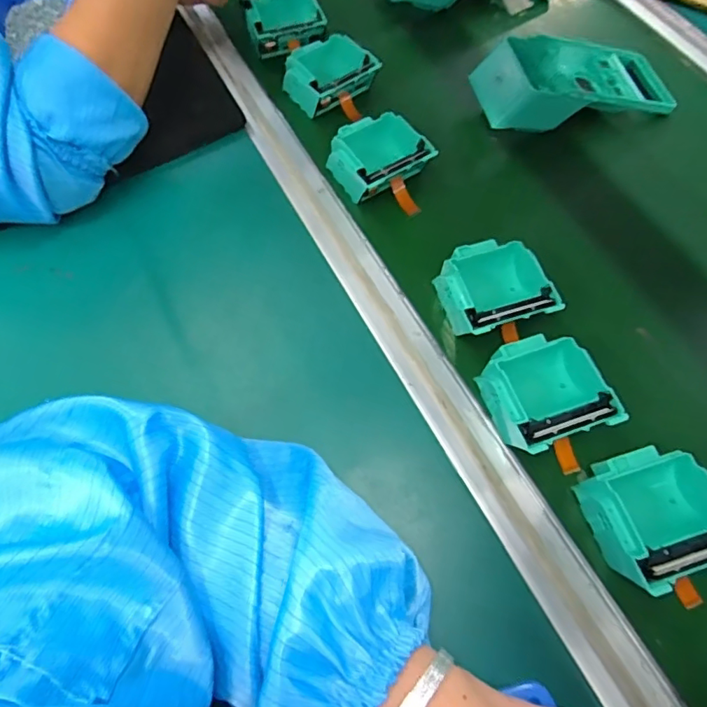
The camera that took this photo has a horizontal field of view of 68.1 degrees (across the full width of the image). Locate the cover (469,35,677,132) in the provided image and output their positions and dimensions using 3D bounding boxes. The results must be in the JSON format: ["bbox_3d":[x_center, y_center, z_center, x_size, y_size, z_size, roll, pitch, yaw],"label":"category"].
[{"bbox_3d":[0.210,-0.264,0.505,0.184,0.051,0.088,-10,66,-4],"label":"cover"}]

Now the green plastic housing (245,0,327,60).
[{"bbox_3d":[-0.073,-0.348,0.560,0.073,0.045,0.064,-16,64,-5],"label":"green plastic housing"}]

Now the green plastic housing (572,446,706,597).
[{"bbox_3d":[0.191,0.103,0.335,0.084,0.039,0.077,-12,64,-3],"label":"green plastic housing"}]

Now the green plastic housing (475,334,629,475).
[{"bbox_3d":[0.136,0.033,0.369,0.073,0.034,0.089,-17,64,-5],"label":"green plastic housing"}]

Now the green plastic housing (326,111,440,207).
[{"bbox_3d":[0.023,-0.175,0.472,0.079,0.039,0.081,-27,65,-10],"label":"green plastic housing"}]

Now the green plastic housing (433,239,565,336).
[{"bbox_3d":[0.112,-0.051,0.412,0.080,0.037,0.076,-17,64,-6],"label":"green plastic housing"}]

